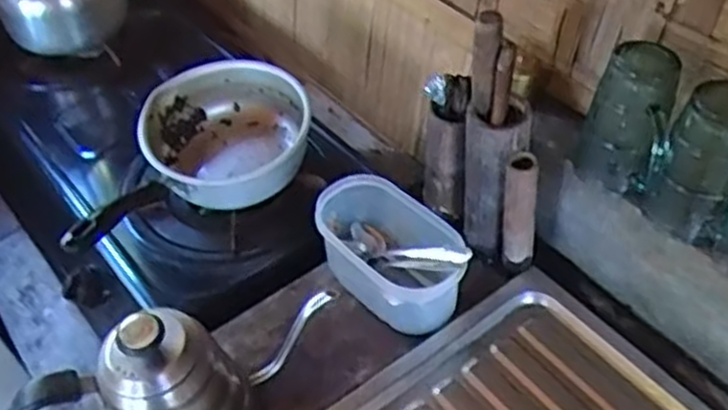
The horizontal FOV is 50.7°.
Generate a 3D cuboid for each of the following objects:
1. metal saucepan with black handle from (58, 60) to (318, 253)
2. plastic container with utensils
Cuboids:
[{"bbox_3d":[-0.199,-0.045,0.876,0.173,0.119,0.319,33,59,30],"label":"metal saucepan with black handle"},{"bbox_3d":[0.029,0.048,0.783,0.094,0.085,0.161,-35,53,-24],"label":"plastic container with utensils"}]

